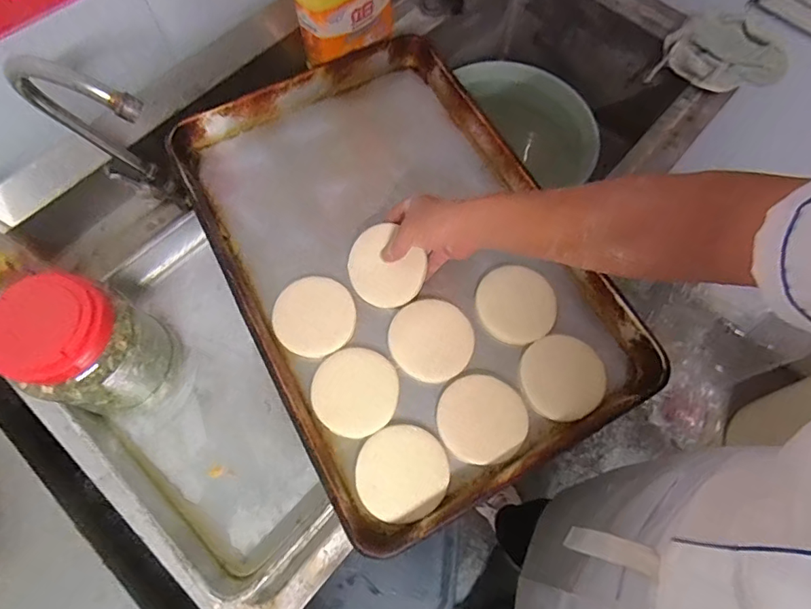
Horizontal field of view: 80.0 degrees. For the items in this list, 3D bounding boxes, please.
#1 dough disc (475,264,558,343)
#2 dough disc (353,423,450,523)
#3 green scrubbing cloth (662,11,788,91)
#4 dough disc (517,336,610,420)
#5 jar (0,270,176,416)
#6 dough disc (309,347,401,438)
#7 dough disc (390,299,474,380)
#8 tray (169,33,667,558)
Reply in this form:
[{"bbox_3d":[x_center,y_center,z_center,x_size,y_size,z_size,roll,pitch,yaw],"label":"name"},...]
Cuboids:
[{"bbox_3d":[0.139,-0.002,0.607,0.098,0.006,0.099,1,67,-3],"label":"dough disc"},{"bbox_3d":[-0.005,0.187,0.539,0.102,0.008,0.097,1,67,-3],"label":"dough disc"},{"bbox_3d":[0.580,-0.453,0.876,0.176,0.054,0.128,-1,67,-3],"label":"green scrubbing cloth"},{"bbox_3d":[0.187,0.085,0.573,0.097,0.008,0.096,1,67,-3],"label":"dough disc"},{"bbox_3d":[-0.343,0.048,0.541,0.114,0.176,0.127,32,69,10],"label":"jar"},{"bbox_3d":[-0.059,0.101,0.571,0.100,0.017,0.099,1,67,-3],"label":"dough disc"},{"bbox_3d":[0.033,0.040,0.587,0.098,0.011,0.098,37,70,12],"label":"dough disc"},{"bbox_3d":[-0.012,-0.070,0.636,0.409,0.051,0.618,-27,71,-14],"label":"tray"}]

